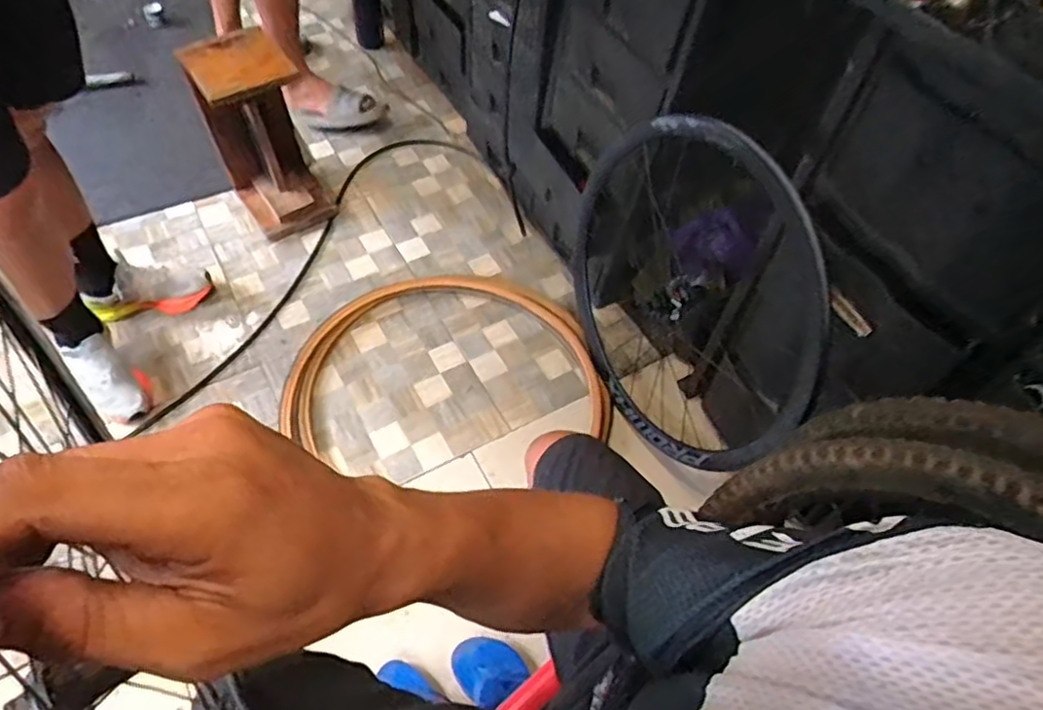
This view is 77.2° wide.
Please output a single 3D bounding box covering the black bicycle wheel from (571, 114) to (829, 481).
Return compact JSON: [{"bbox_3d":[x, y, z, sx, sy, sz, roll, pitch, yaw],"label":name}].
[{"bbox_3d":[0.274,-0.107,1.180,0.136,0.633,0.630,-20,60,-17],"label":"black bicycle wheel"}]

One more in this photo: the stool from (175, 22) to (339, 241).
[{"bbox_3d":[-0.606,-0.518,1.535,0.206,0.416,0.277,-28,62,-22],"label":"stool"}]

